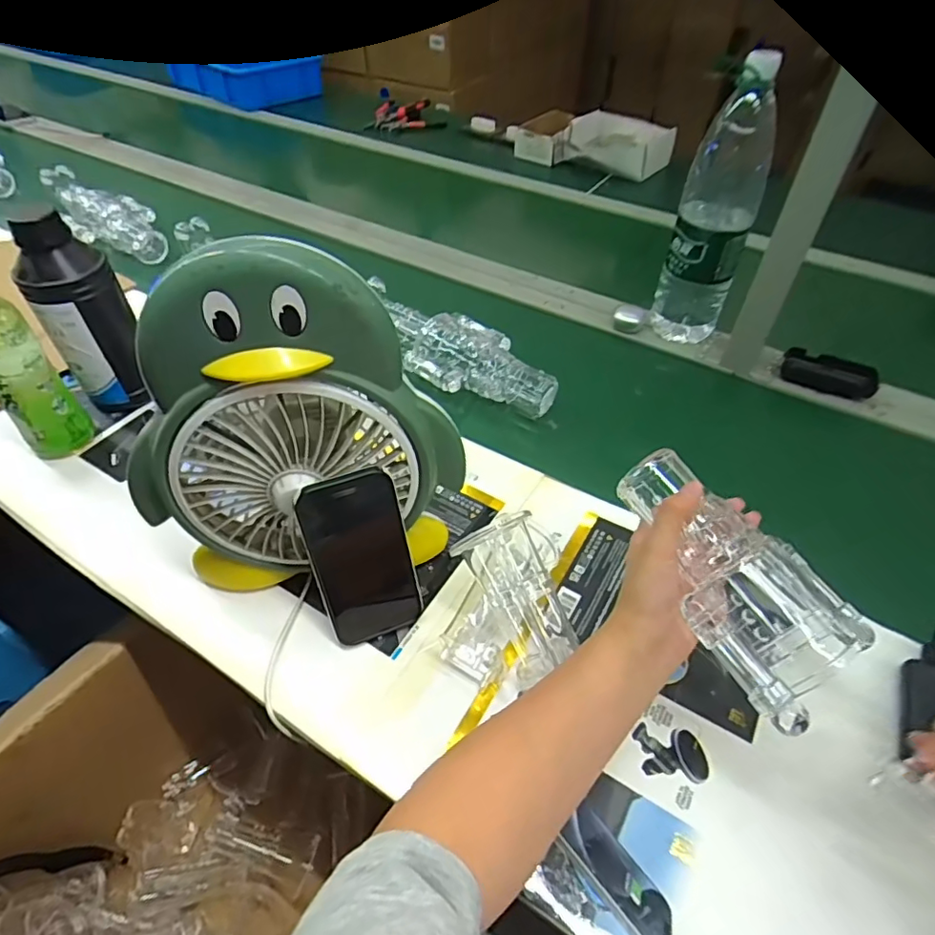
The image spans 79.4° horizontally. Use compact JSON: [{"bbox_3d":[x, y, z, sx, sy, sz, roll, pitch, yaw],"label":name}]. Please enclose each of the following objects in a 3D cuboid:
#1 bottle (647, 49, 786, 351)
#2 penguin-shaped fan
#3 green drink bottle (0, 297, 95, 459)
[{"bbox_3d":[0.311,-0.306,0.709,0.096,0.326,0.078,18,50,14],"label":"bottle"},{"bbox_3d":[-0.133,-0.018,0.443,0.248,0.286,0.100,3,48,1],"label":"penguin-shaped fan"},{"bbox_3d":[-0.456,-0.101,0.566,0.060,0.204,0.057,-34,56,-27],"label":"green drink bottle"}]

